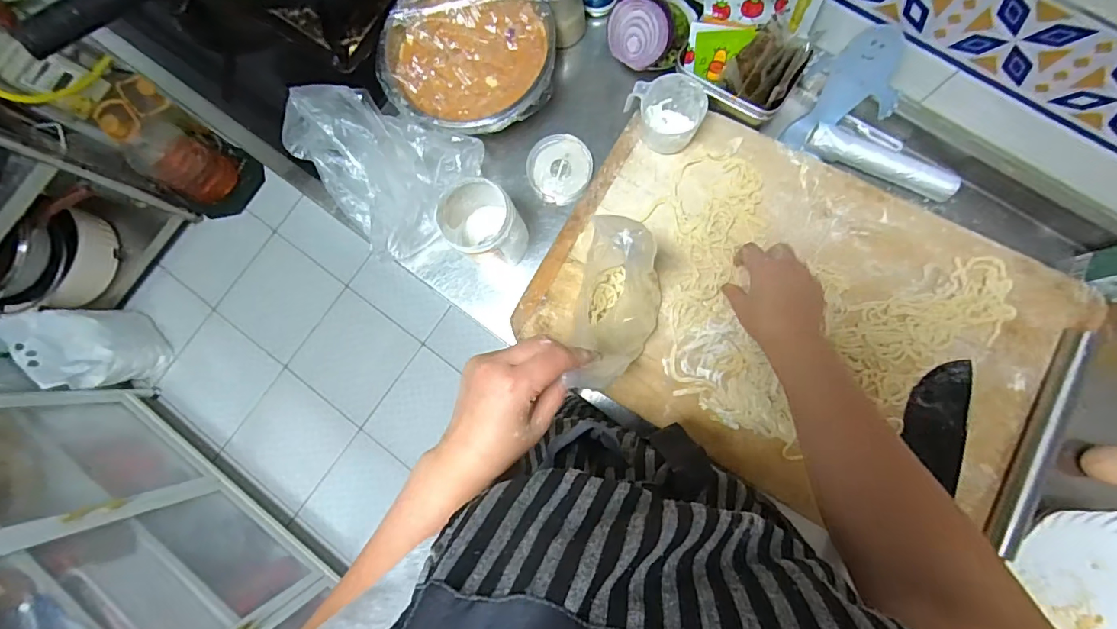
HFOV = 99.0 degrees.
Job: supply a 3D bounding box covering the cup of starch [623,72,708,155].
[{"bbox_3d":[0.127,-0.225,0.552,0.083,0.058,0.080,-1,82,6],"label":"cup of starch"}]

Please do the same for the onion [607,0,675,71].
[{"bbox_3d":[0.098,-0.337,0.569,0.075,0.042,0.073,18,127,12],"label":"onion"}]

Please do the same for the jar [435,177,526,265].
[{"bbox_3d":[-0.085,-0.104,0.569,0.086,0.107,0.076,41,88,9],"label":"jar"}]

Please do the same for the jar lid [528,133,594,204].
[{"bbox_3d":[0.001,-0.190,0.627,0.082,0.015,0.087,2,83,6],"label":"jar lid"}]

